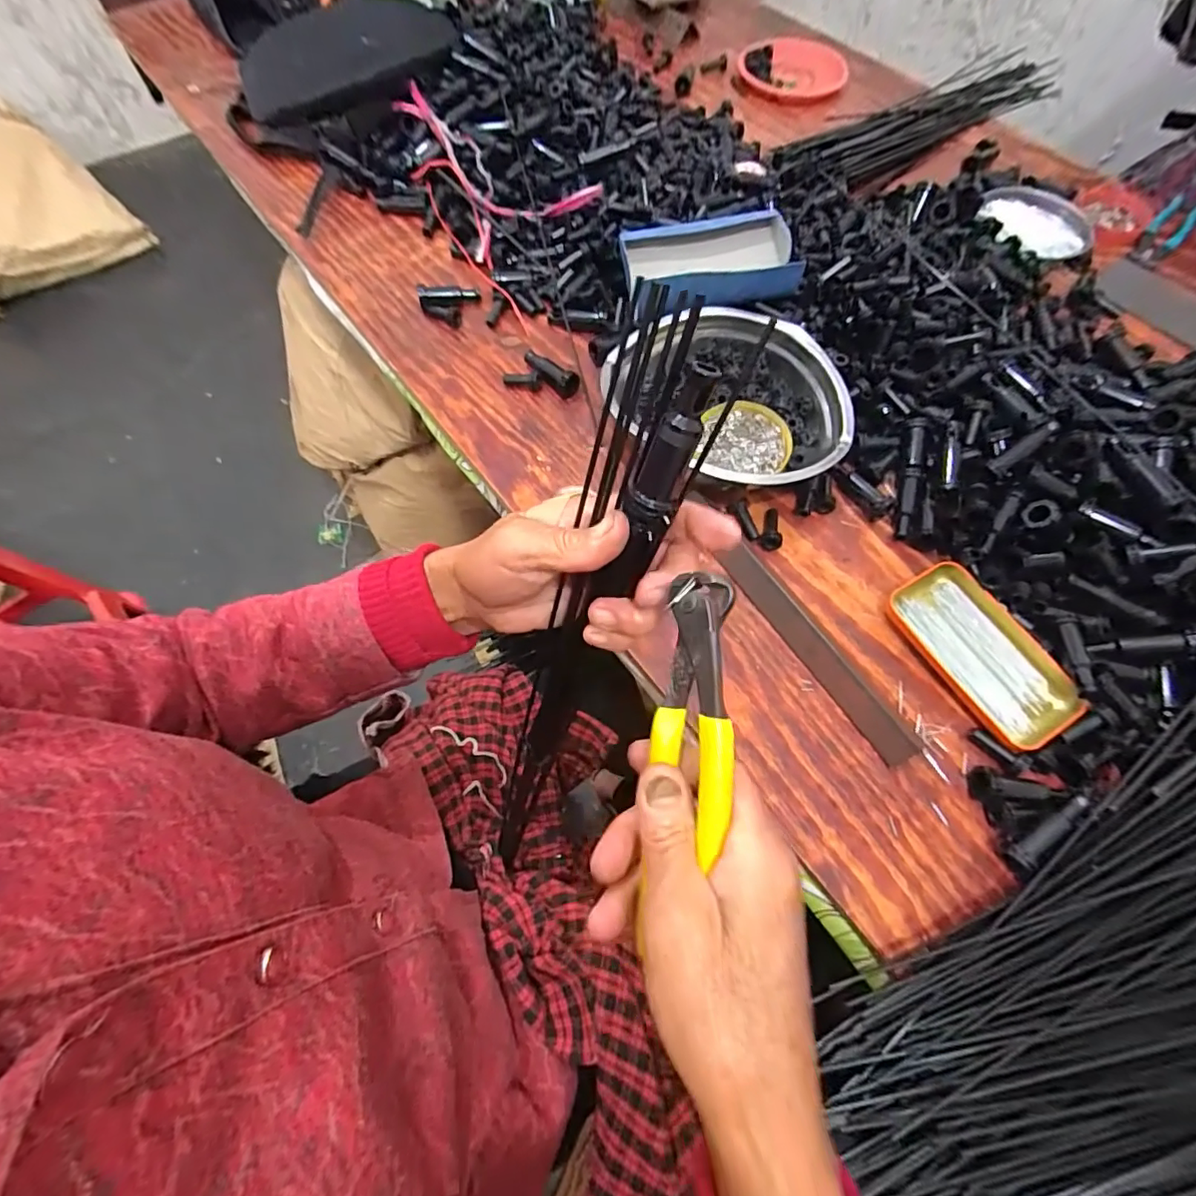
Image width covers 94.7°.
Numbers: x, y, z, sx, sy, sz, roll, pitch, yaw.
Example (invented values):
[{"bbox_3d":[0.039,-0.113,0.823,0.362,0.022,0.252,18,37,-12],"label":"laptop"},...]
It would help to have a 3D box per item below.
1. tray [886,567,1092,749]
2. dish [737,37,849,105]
[{"bbox_3d":[0.301,0.041,0.431,0.073,0.021,0.144,-24,67,-13],"label":"tray"},{"bbox_3d":[0.301,-0.824,0.847,0.157,0.018,0.172,15,66,6],"label":"dish"}]

